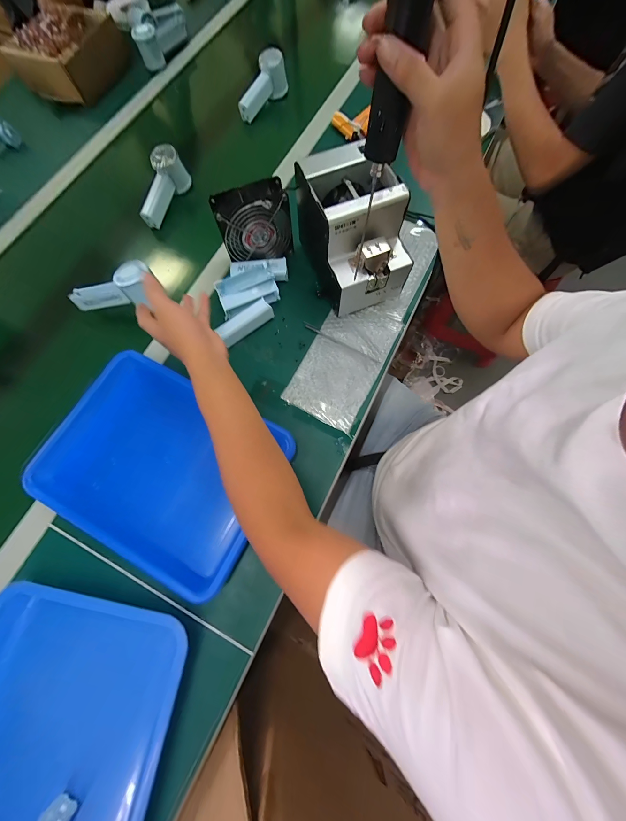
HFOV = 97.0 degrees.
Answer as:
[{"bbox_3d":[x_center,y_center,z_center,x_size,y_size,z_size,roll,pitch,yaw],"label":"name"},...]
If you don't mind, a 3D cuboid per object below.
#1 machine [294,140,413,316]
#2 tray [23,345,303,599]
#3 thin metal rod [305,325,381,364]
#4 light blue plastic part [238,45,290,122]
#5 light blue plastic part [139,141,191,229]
[{"bbox_3d":[0.068,-0.274,0.443,0.118,0.144,0.162,-23,75,-5],"label":"machine"},{"bbox_3d":[-0.225,0.073,0.413,0.333,0.039,0.256,27,77,8],"label":"tray"},{"bbox_3d":[0.050,-0.115,0.476,0.143,0.004,0.005,29,77,9],"label":"thin metal rod"},{"bbox_3d":[-0.116,-0.749,0.646,0.068,0.069,0.136,19,75,8],"label":"light blue plastic part"},{"bbox_3d":[-0.303,-0.448,0.559,0.048,0.057,0.147,21,88,7],"label":"light blue plastic part"}]

